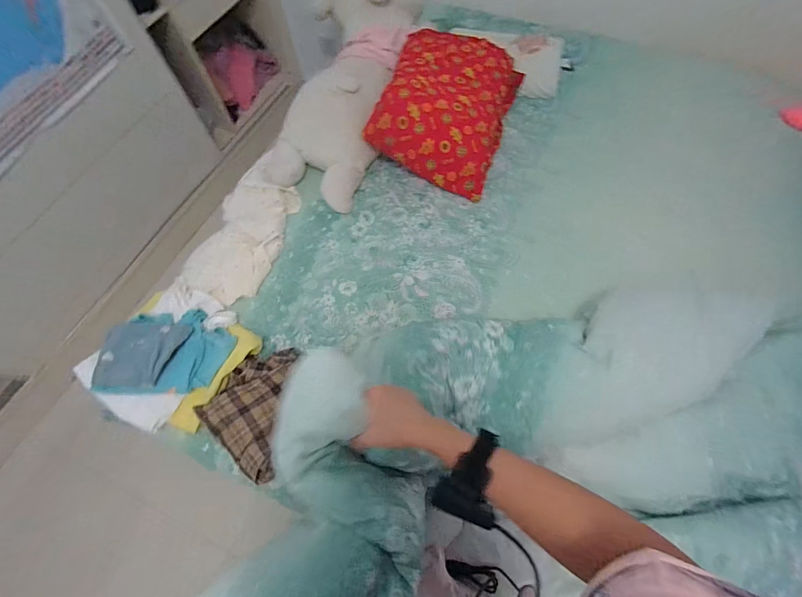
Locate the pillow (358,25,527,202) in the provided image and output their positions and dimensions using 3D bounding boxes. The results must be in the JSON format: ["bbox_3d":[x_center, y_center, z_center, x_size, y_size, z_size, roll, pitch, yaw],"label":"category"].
[{"bbox_3d":[0.153,-0.644,1.130,0.408,0.200,0.559,17,67,8],"label":"pillow"}]

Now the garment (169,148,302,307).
[{"bbox_3d":[-0.465,-0.203,1.004,0.235,0.092,0.441,16,67,8],"label":"garment"}]

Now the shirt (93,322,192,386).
[{"bbox_3d":[-0.589,0.122,0.783,0.153,0.058,0.163,-4,66,-2],"label":"shirt"}]

